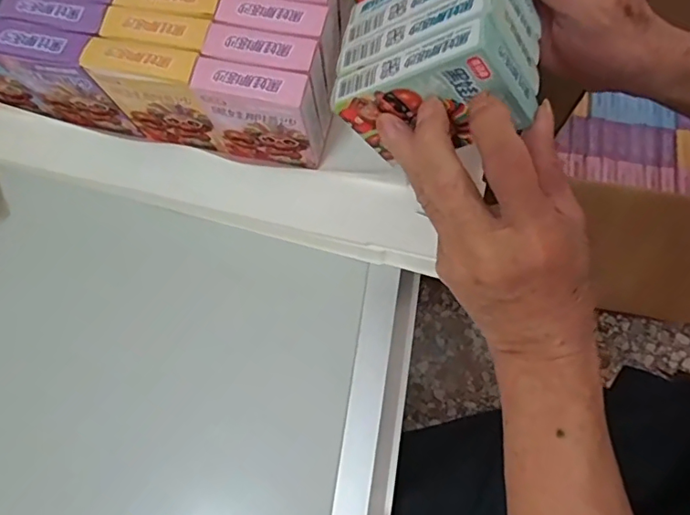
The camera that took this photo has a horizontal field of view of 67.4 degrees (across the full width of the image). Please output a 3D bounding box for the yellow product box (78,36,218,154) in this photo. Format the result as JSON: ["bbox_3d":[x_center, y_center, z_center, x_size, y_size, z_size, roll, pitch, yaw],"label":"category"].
[{"bbox_3d":[-0.116,-0.103,0.338,0.066,0.087,0.023,11,75,5],"label":"yellow product box"}]

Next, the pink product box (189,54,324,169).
[{"bbox_3d":[-0.053,-0.089,0.332,0.070,0.084,0.022,9,74,4],"label":"pink product box"}]

